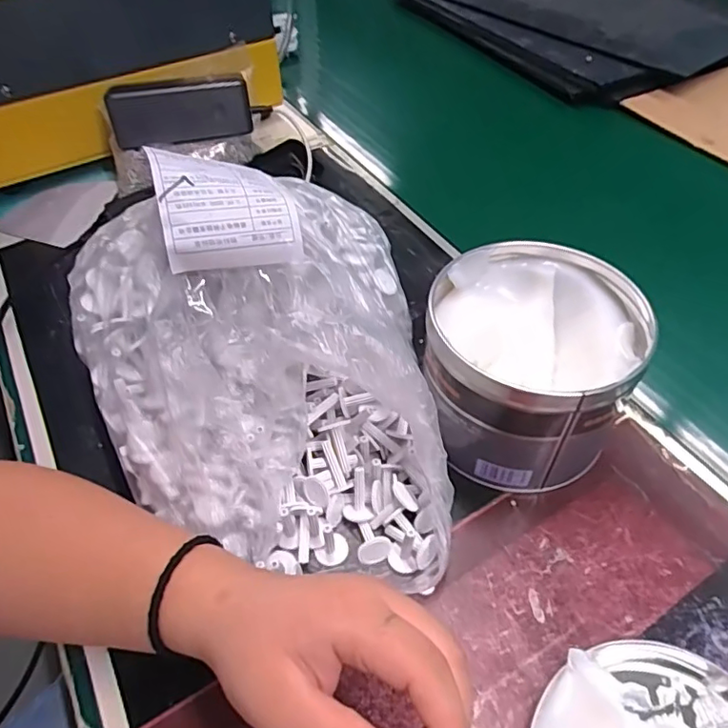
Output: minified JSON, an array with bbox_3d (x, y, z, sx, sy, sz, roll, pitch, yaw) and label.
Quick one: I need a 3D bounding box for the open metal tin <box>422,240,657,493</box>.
[{"bbox_3d":[0.099,0.001,0.366,0.122,0.101,0.127,-1,50,1],"label":"open metal tin"}]

